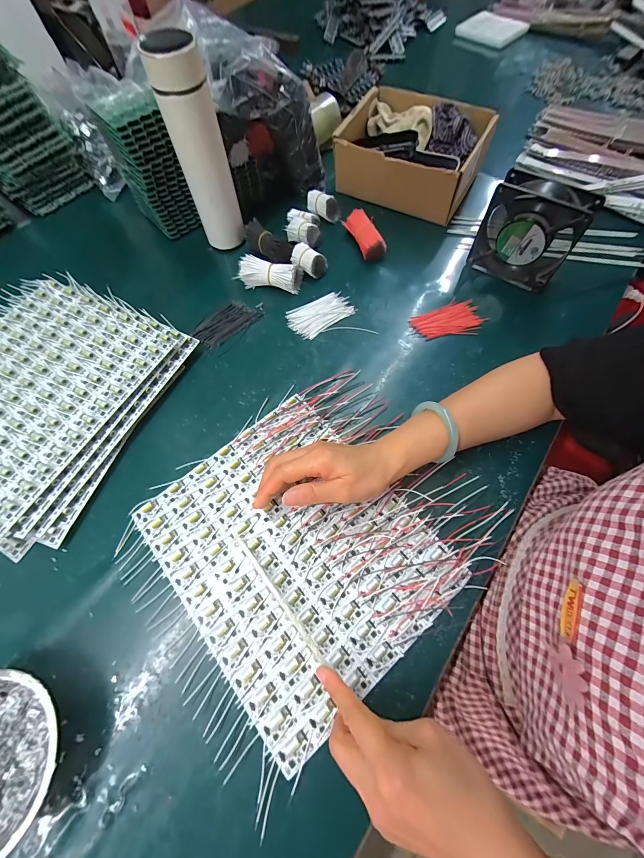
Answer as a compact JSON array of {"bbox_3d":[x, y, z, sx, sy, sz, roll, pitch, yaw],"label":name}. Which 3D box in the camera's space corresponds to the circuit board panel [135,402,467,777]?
[{"bbox_3d":[-0.029,0.123,0.345,0.241,0.013,0.281,-38,72,-15],"label":"circuit board panel"}]

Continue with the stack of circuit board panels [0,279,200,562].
[{"bbox_3d":[-0.364,-0.047,0.405,0.284,0.040,0.317,23,69,10],"label":"stack of circuit board panels"}]

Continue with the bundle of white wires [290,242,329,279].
[{"bbox_3d":[-0.021,-0.258,0.497,0.051,0.036,0.038,31,70,13],"label":"bundle of white wires"}]

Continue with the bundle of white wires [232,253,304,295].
[{"bbox_3d":[-0.079,-0.237,0.488,0.095,0.036,0.033,10,68,5],"label":"bundle of white wires"}]

